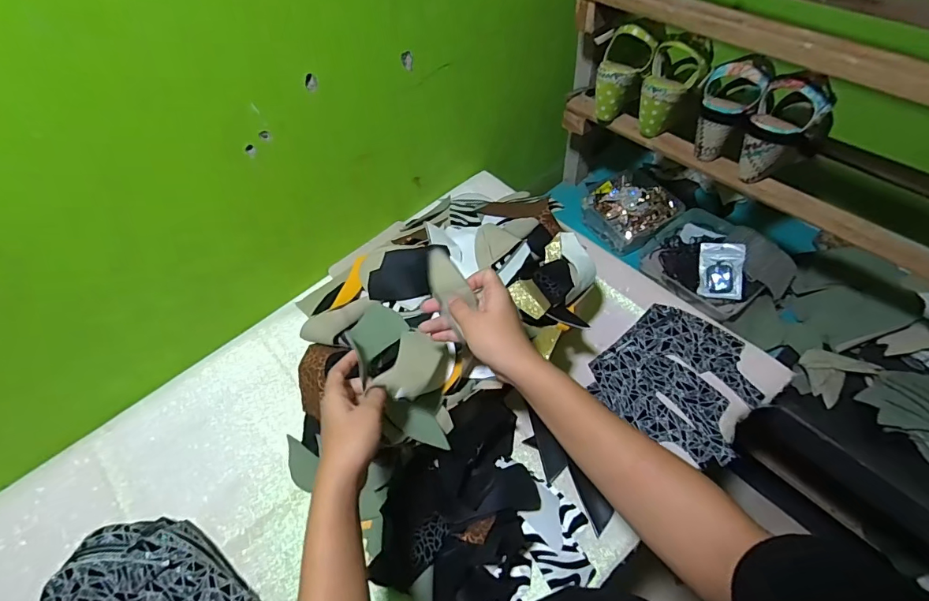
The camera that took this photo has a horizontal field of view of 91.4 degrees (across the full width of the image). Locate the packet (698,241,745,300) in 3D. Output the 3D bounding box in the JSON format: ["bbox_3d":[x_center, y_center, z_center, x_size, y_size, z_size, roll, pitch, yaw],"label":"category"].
[{"bbox_3d":[0.454,-0.054,0.801,0.069,0.011,0.098,5,86,29],"label":"packet"}]

